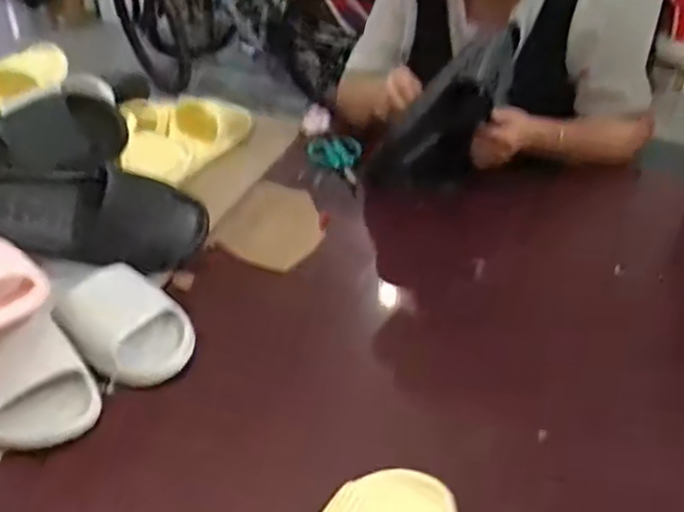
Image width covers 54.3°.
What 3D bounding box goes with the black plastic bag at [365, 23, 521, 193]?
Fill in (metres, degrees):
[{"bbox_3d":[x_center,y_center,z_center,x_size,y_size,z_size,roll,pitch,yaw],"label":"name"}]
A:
[{"bbox_3d":[0.154,-0.190,0.940,0.213,0.220,0.074,-11,37,-14],"label":"black plastic bag"}]

